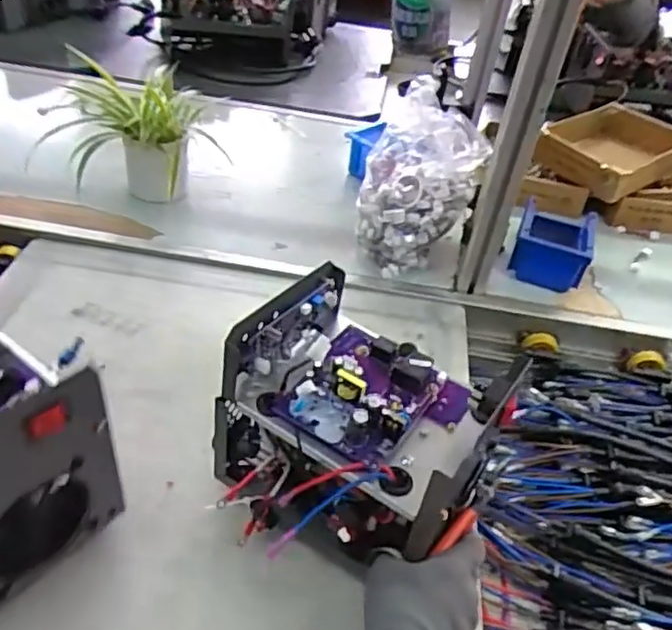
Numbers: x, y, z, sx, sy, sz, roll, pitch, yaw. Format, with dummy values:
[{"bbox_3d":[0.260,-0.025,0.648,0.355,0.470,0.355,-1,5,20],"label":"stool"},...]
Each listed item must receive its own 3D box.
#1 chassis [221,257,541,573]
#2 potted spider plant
[{"bbox_3d":[0.021,0.099,0.588,0.218,0.173,0.175,26,44,22],"label":"chassis"},{"bbox_3d":[-0.329,-0.317,1.115,0.239,0.157,0.269,16,40,9],"label":"potted spider plant"}]

